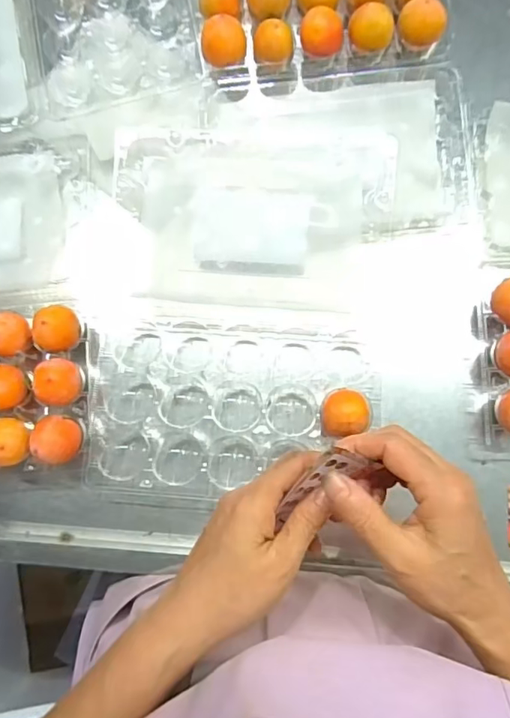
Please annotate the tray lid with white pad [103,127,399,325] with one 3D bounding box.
[{"bbox_3d":[-0.001,-0.140,0.454,0.249,0.038,0.186,2,83,4],"label":"tray lid with white pad"}]

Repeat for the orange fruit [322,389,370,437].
[{"bbox_3d":[0.074,0.045,0.431,0.038,0.043,0.037,-1,81,4],"label":"orange fruit"}]

